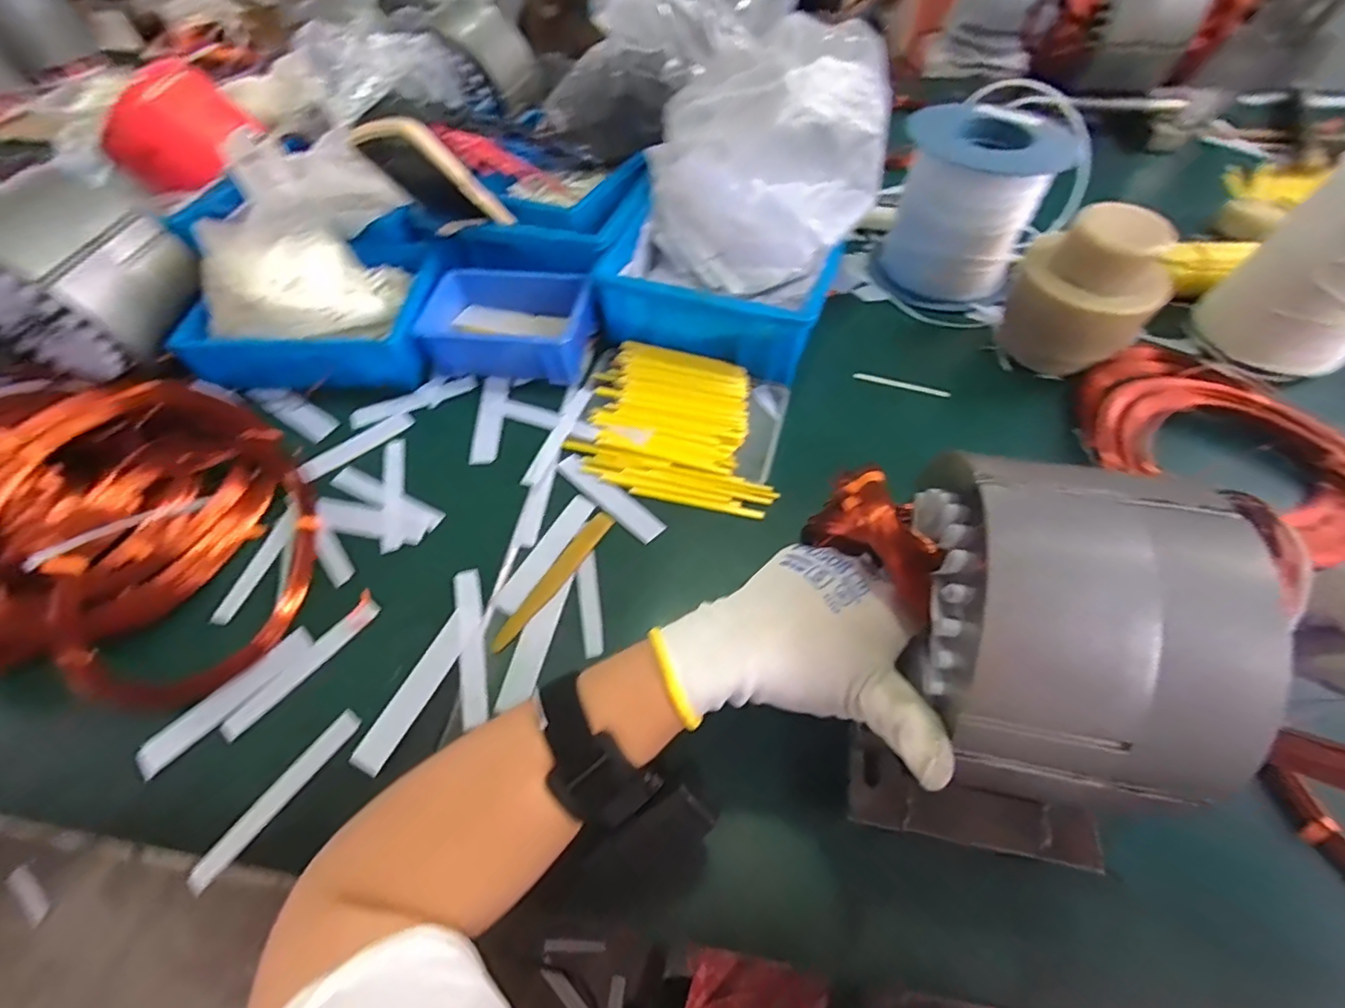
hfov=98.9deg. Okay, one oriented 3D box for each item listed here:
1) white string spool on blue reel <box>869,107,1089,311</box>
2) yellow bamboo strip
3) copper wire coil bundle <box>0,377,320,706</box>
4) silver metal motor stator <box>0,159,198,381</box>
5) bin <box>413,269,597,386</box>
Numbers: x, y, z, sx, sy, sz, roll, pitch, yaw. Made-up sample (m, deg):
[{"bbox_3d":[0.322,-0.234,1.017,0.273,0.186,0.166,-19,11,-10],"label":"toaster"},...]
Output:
[{"bbox_3d":[0.293,-0.301,0.585,0.145,0.138,0.140,29,62,19],"label":"white string spool on blue reel"},{"bbox_3d":[-0.090,0.054,0.430,0.019,0.011,0.130,29,61,19],"label":"yellow bamboo strip"},{"bbox_3d":[-0.436,0.010,0.438,0.327,0.094,0.246,4,56,4],"label":"copper wire coil bundle"},{"bbox_3d":[-0.511,-0.199,0.487,0.148,0.116,0.118,16,58,12],"label":"silver metal motor stator"},{"bbox_3d":[-0.147,-0.172,0.538,0.148,0.052,0.109,10,57,8],"label":"bin"}]

